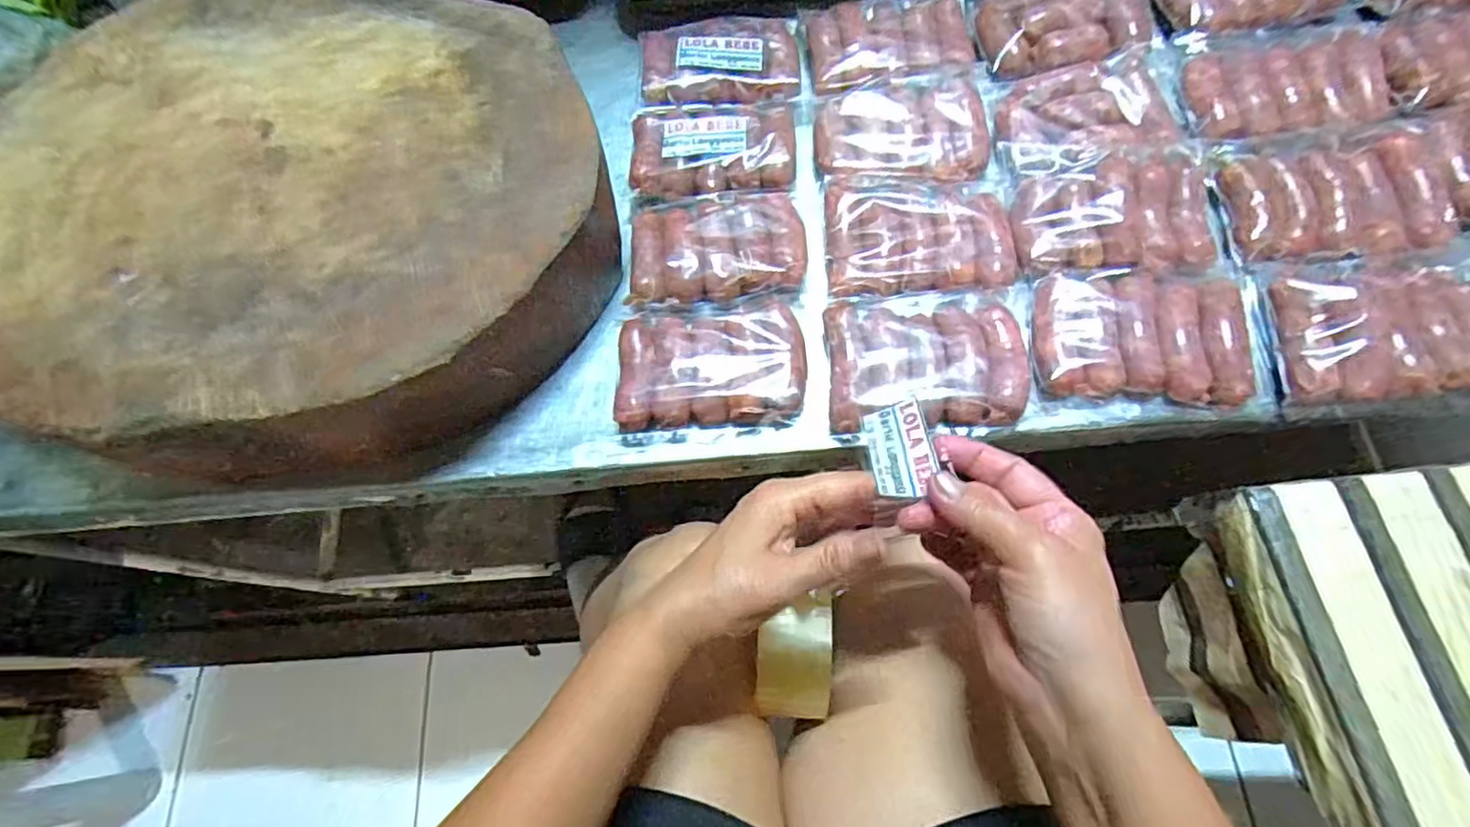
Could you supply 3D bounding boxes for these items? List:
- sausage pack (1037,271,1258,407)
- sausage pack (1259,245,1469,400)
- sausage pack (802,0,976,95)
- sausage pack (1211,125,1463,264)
[{"bbox_3d":[0.267,-0.053,0.435,0.123,0.024,0.085,4,71,6],"label":"sausage pack"},{"bbox_3d":[0.425,-0.060,0.419,0.134,0.027,0.097,-4,71,3],"label":"sausage pack"},{"bbox_3d":[0.129,-0.316,0.551,0.130,0.023,0.091,-7,71,2],"label":"sausage pack"},{"bbox_3d":[0.419,-0.151,0.457,0.133,0.023,0.089,-3,71,4],"label":"sausage pack"}]

